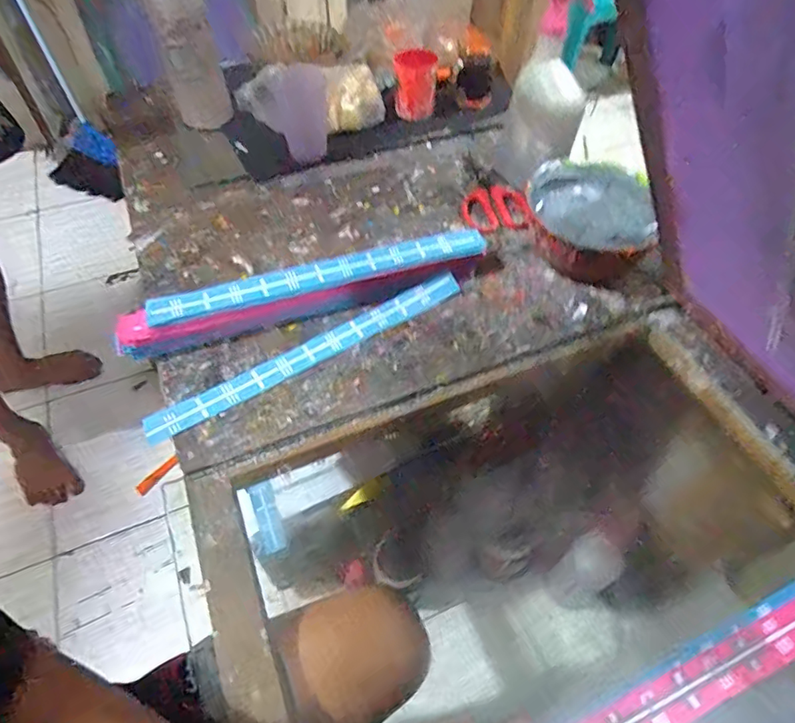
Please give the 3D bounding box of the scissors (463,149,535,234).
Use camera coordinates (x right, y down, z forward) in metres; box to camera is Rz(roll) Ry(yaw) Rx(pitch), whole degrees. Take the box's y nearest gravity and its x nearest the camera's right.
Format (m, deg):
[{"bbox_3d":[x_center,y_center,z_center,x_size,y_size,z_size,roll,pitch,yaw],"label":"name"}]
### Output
[{"bbox_3d":[0.130,-0.247,0.760,0.085,0.018,0.185,-14,53,7],"label":"scissors"}]

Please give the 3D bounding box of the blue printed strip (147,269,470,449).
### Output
[{"bbox_3d":[-0.091,-0.014,0.592,0.382,0.010,0.034,-28,59,-20],"label":"blue printed strip"}]

